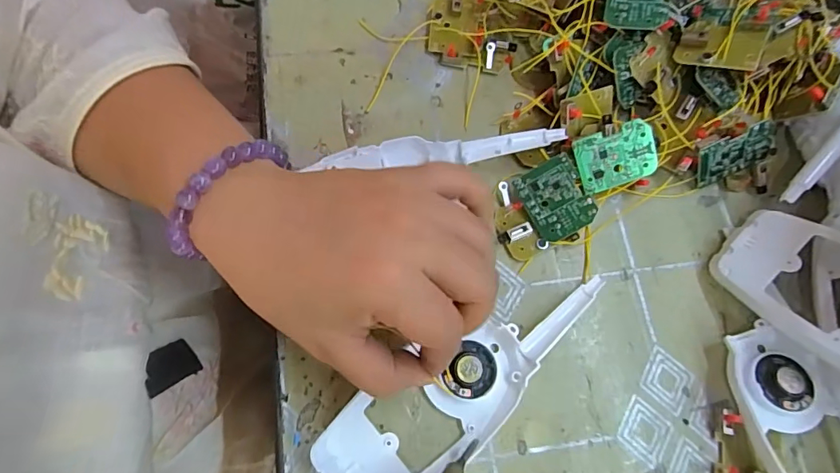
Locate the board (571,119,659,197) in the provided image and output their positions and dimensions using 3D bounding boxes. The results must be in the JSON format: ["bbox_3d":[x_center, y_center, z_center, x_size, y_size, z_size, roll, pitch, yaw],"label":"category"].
[{"bbox_3d":[0.110,-0.044,0.269,0.042,0.004,0.034,-18,112,11],"label":"board"}]

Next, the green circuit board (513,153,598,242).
[{"bbox_3d":[0.076,-0.021,0.268,0.034,0.004,0.042,-29,86,13],"label":"green circuit board"}]

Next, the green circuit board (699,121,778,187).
[{"bbox_3d":[0.183,-0.048,0.273,0.046,0.033,0.004,-26,46,8],"label":"green circuit board"}]

